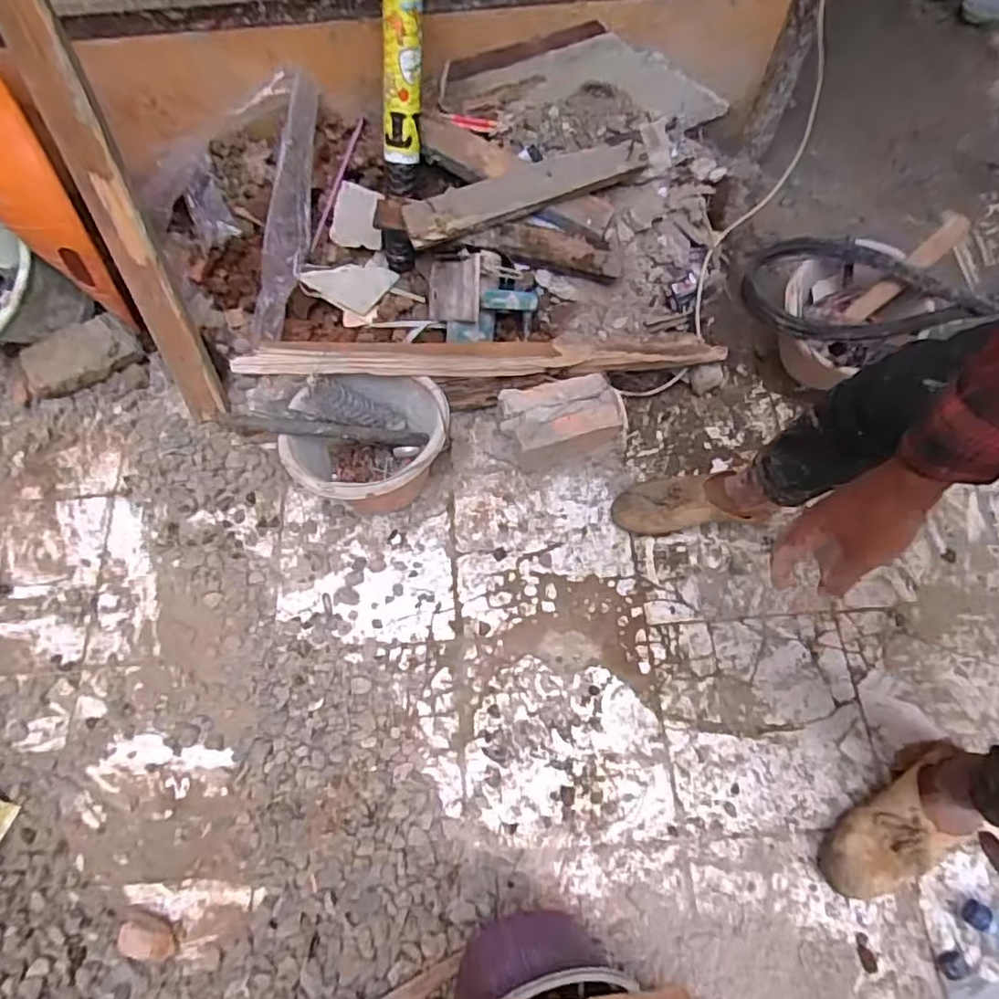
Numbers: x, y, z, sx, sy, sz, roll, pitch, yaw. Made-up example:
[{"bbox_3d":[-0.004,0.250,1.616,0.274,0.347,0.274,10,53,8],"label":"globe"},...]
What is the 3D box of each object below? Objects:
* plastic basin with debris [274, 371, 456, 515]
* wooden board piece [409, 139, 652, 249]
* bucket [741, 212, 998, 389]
[{"bbox_3d":[-0.204,-0.080,0.999,0.248,0.185,0.226,-1,67,1],"label":"plastic basin with debris"},{"bbox_3d":[0.048,-0.515,1.009,0.417,0.070,0.027,-21,33,-6],"label":"wooden board piece"},{"bbox_3d":[0.590,-0.313,1.059,0.322,0.206,0.209,-8,67,-2],"label":"bucket"}]

